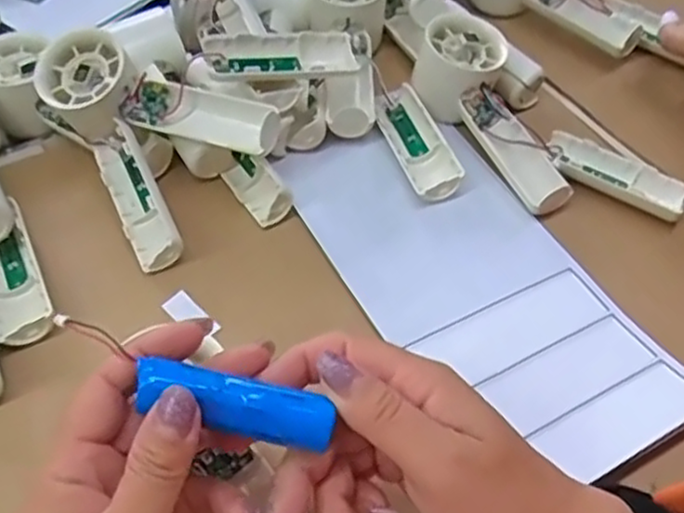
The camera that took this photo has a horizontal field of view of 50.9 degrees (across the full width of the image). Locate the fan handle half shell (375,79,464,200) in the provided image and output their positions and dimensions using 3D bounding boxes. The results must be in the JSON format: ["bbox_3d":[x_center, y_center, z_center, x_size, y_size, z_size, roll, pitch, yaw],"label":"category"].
[{"bbox_3d":[0.050,-0.078,0.480,0.035,0.016,0.096,-14,53,-12],"label":"fan handle half shell"}]

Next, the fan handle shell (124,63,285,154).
[{"bbox_3d":[-0.085,-0.089,0.443,0.096,0.022,0.039,20,54,14],"label":"fan handle shell"}]

